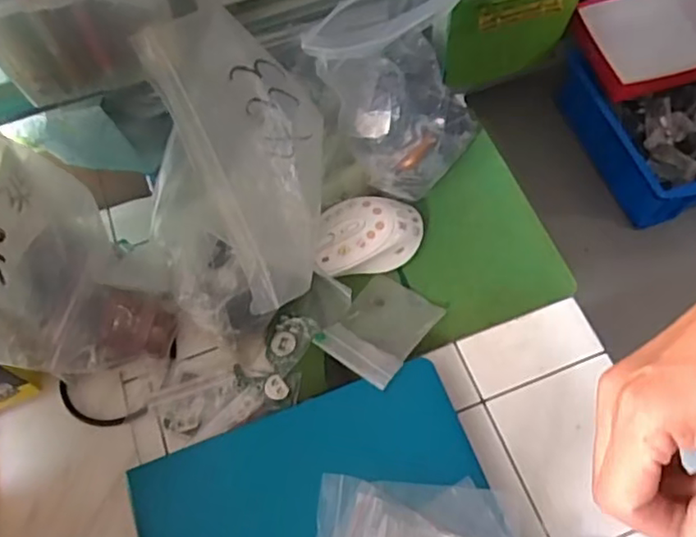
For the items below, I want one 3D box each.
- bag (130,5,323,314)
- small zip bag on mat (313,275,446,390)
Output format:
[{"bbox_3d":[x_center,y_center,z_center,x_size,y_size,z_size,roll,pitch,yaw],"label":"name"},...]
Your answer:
[{"bbox_3d":[-0.062,-0.079,0.440,0.090,0.032,0.200,-22,107,-8],"label":"bag"},{"bbox_3d":[0.026,0.046,0.497,0.068,0.005,0.087,31,56,26],"label":"small zip bag on mat"}]

